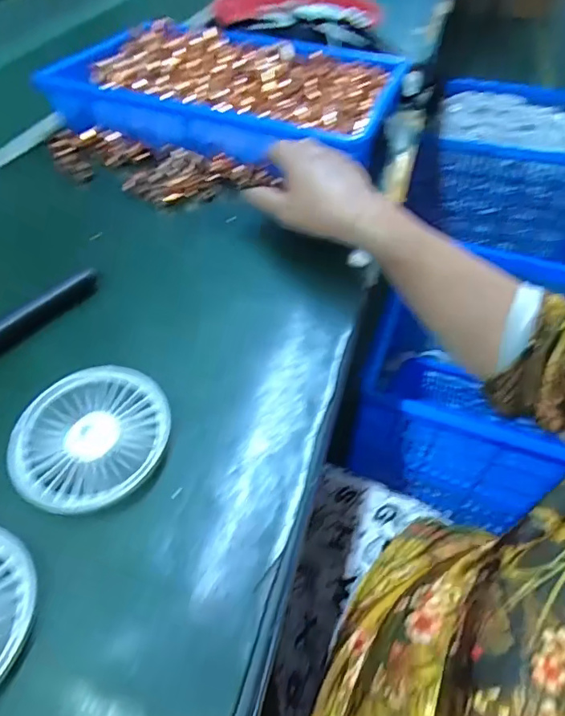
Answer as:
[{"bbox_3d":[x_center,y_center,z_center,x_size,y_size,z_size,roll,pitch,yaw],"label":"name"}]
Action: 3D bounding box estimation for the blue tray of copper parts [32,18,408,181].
[{"bbox_3d":[-0.056,-0.301,0.544,0.337,0.054,0.236,18,51,9],"label":"blue tray of copper parts"}]

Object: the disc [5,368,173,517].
[{"bbox_3d":[-0.114,0.048,0.294,0.092,0.022,0.082,-36,58,-28],"label":"disc"}]

